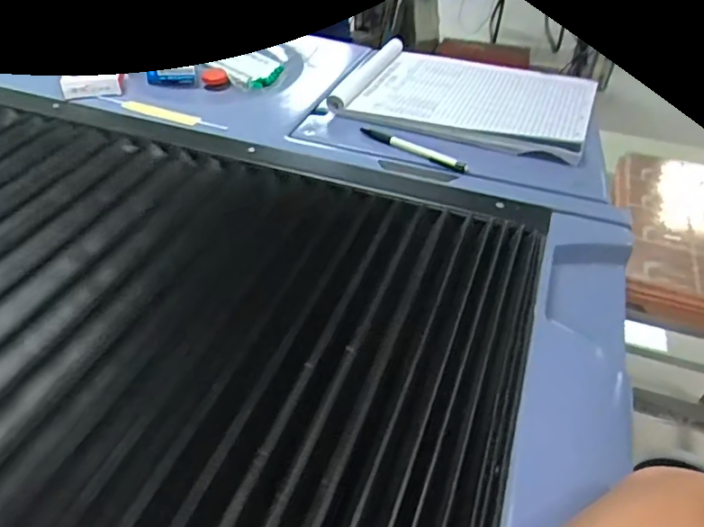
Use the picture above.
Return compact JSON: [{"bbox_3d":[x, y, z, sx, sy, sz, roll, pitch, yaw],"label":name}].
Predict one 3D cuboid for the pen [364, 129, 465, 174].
[{"bbox_3d":[0.067,-0.131,0.595,0.141,0.010,0.014,31,49,28],"label":"pen"}]

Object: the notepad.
[{"bbox_3d":[0.150,-0.218,0.688,0.304,0.023,0.223,17,44,16],"label":"notepad"}]

